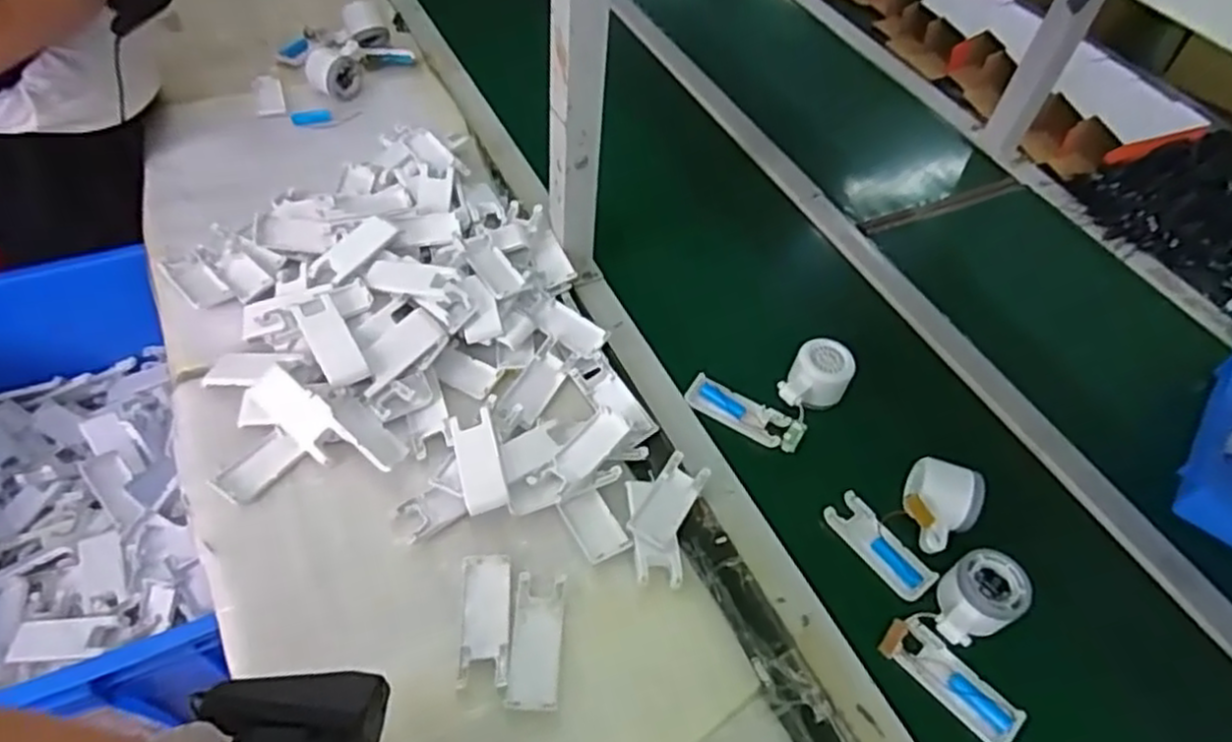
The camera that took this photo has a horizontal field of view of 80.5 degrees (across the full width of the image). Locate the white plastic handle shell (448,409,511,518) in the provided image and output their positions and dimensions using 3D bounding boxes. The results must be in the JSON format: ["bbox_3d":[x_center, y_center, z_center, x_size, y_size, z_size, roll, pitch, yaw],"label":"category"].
[{"bbox_3d":[-0.124,0.084,0.658,0.037,0.021,0.098,-11,53,-14],"label":"white plastic handle shell"}]

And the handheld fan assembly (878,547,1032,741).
[{"bbox_3d":[0.302,0.218,0.596,0.124,0.045,0.110,-36,63,-29],"label":"handheld fan assembly"}]

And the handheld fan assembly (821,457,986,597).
[{"bbox_3d":[0.273,0.129,0.667,0.120,0.059,0.105,-30,60,-27],"label":"handheld fan assembly"}]

